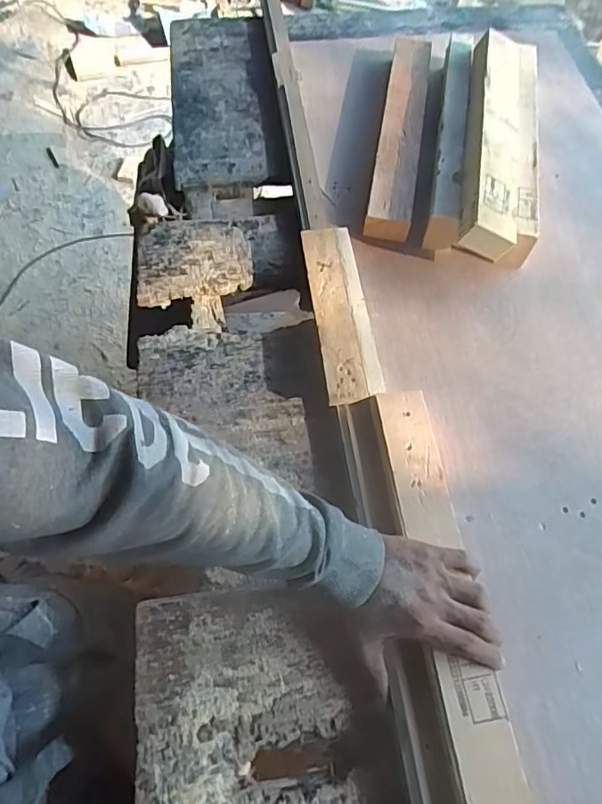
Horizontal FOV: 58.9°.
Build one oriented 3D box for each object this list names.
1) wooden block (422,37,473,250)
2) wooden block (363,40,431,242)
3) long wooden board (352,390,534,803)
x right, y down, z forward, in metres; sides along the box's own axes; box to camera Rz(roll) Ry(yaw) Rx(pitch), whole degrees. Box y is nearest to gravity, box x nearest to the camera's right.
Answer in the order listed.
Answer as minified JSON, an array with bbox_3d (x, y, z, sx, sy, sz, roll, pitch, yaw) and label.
[{"bbox_3d":[0.221,-0.398,0.804,0.041,0.075,0.394,10,63,2],"label":"wooden block"},{"bbox_3d":[0.153,-0.415,0.820,0.065,0.053,0.441,10,63,2],"label":"wooden block"},{"bbox_3d":[0.148,0.292,0.448,0.073,0.024,0.670,-7,63,-7],"label":"long wooden board"}]

